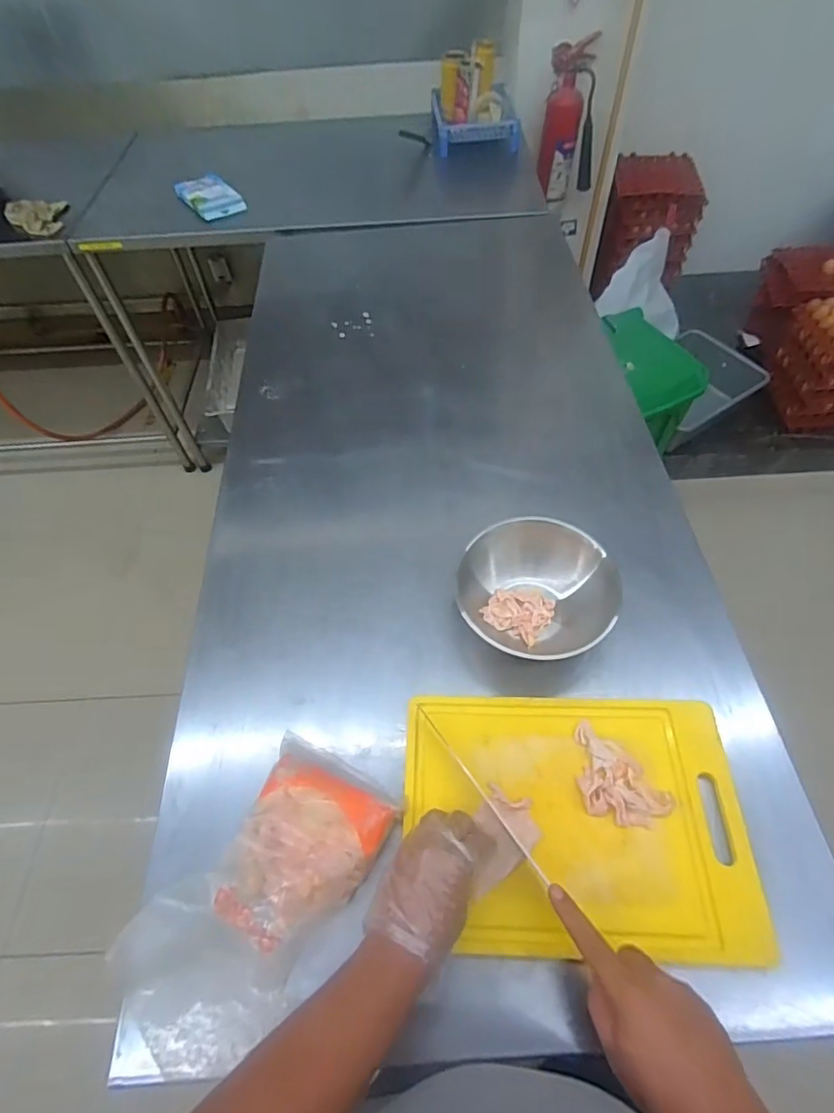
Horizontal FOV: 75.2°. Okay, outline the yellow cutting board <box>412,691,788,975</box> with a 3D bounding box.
[{"bbox_3d":[0.163,0.269,0.568,0.341,0.028,0.244,0,56,3],"label":"yellow cutting board"}]

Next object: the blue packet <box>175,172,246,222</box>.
[{"bbox_3d":[-0.547,-0.945,1.429,0.132,0.040,0.187,-37,62,-20],"label":"blue packet"}]

